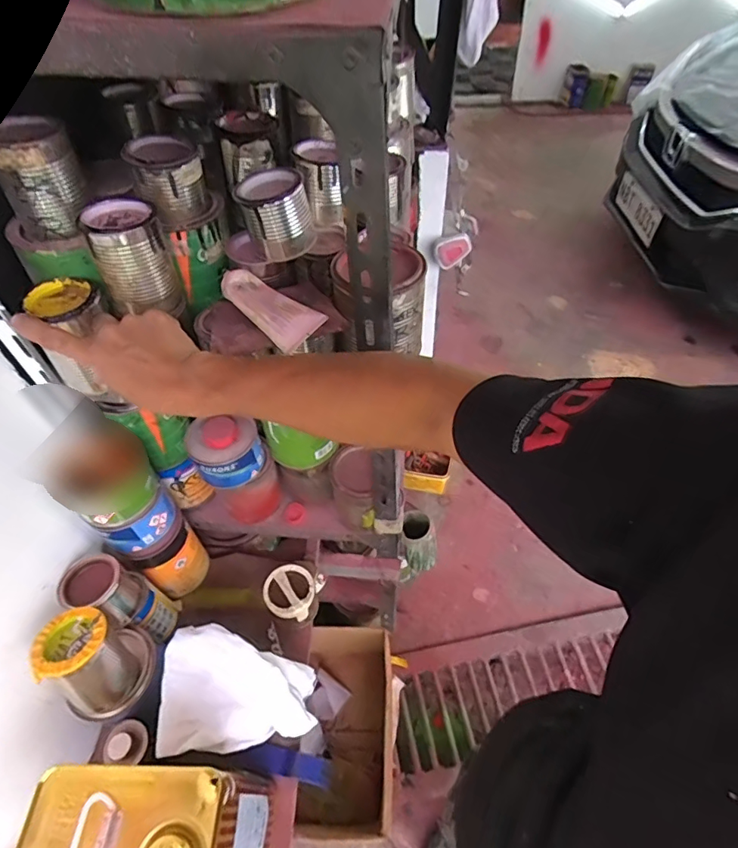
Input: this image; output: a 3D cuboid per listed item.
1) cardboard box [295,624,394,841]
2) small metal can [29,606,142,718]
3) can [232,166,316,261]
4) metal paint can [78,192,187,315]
[{"bbox_3d":[-0.055,0.698,1.114,0.224,0.188,0.367,-1,51,3],"label":"cardboard box"},{"bbox_3d":[-0.320,0.268,0.551,0.076,0.114,0.083,-2,51,3],"label":"small metal can"},{"bbox_3d":[-0.100,-0.232,0.527,0.072,0.068,0.078,-2,51,2],"label":"can"},{"bbox_3d":[-0.240,-0.169,0.499,0.064,0.099,0.067,-2,51,3],"label":"metal paint can"}]

